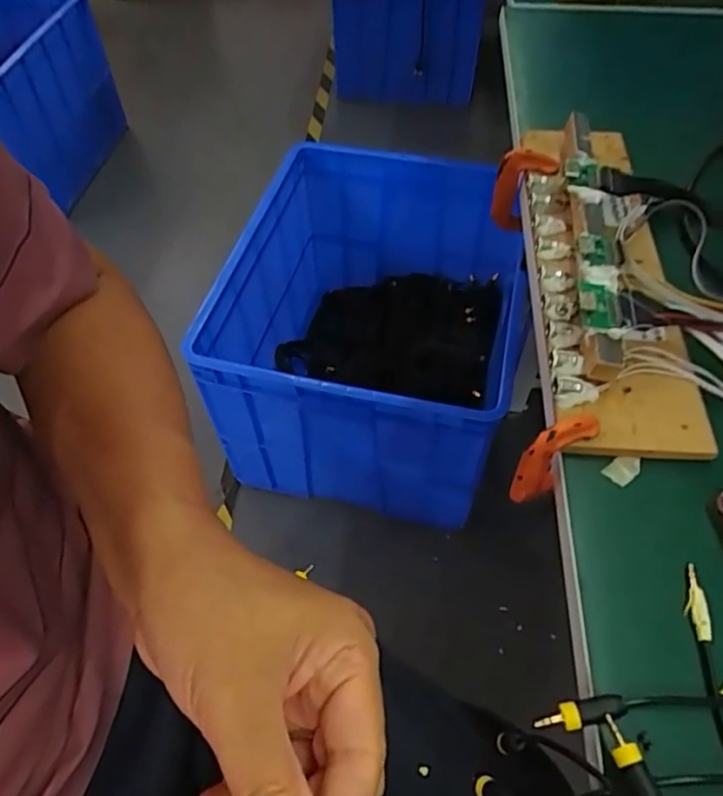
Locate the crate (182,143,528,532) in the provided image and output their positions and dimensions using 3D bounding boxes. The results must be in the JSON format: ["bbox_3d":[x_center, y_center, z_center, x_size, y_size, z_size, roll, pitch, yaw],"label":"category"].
[{"bbox_3d":[0.045,-0.137,1.155,0.551,0.363,0.608,9,55,7],"label":"crate"}]

